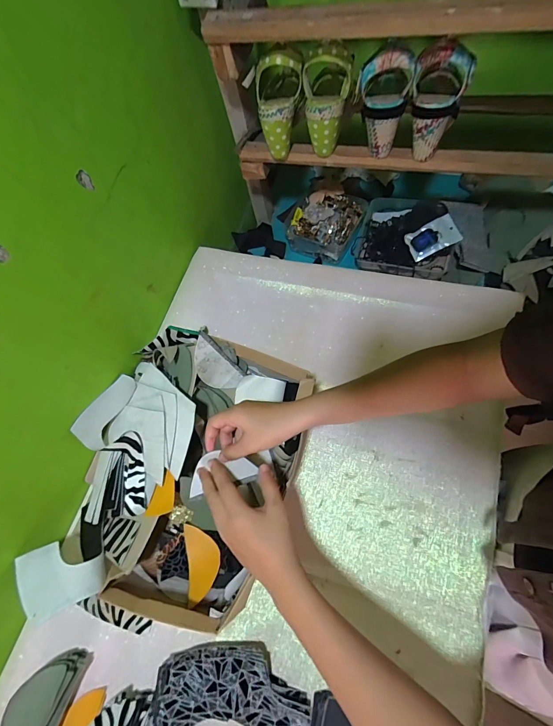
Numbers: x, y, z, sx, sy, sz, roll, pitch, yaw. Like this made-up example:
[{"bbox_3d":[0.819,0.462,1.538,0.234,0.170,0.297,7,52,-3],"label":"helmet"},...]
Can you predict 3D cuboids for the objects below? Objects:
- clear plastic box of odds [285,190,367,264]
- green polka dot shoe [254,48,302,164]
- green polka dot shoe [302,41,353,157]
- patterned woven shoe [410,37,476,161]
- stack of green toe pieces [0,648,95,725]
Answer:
[{"bbox_3d":[0.109,-0.340,0.840,0.192,0.074,0.157,16,69,16],"label":"clear plastic box of odds"},{"bbox_3d":[-0.003,-0.435,0.585,0.082,0.154,0.070,8,43,5],"label":"green polka dot shoe"},{"bbox_3d":[0.085,-0.429,0.570,0.078,0.148,0.068,0,39,2],"label":"green polka dot shoe"},{"bbox_3d":[0.242,-0.392,0.521,0.069,0.144,0.063,0,40,1],"label":"patterned woven shoe"},{"bbox_3d":[-0.304,0.446,0.439,0.064,0.041,0.127,15,72,14],"label":"stack of green toe pieces"}]

